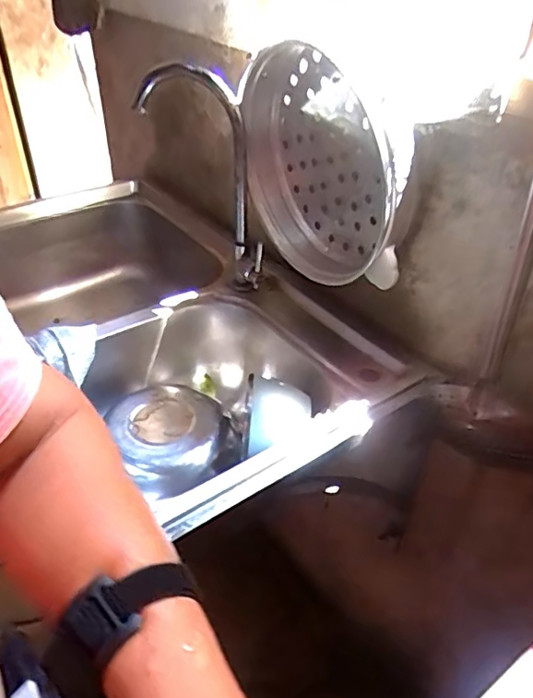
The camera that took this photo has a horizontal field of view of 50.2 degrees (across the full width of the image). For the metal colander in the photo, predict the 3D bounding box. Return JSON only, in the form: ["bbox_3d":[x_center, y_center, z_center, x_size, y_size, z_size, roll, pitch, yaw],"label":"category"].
[{"bbox_3d":[0.067,-0.217,0.713,0.073,0.240,0.286,-22,44,-26],"label":"metal colander"}]

